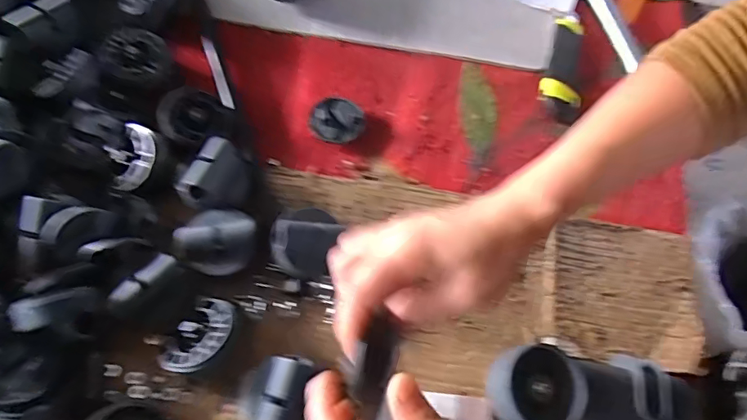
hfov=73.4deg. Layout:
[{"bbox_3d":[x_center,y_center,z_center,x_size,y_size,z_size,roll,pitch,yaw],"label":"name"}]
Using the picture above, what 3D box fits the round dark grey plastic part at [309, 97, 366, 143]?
[{"bbox_3d":[-0.038,-0.096,0.530,0.056,0.021,0.051,1,66,-3],"label":"round dark grey plastic part"}]

